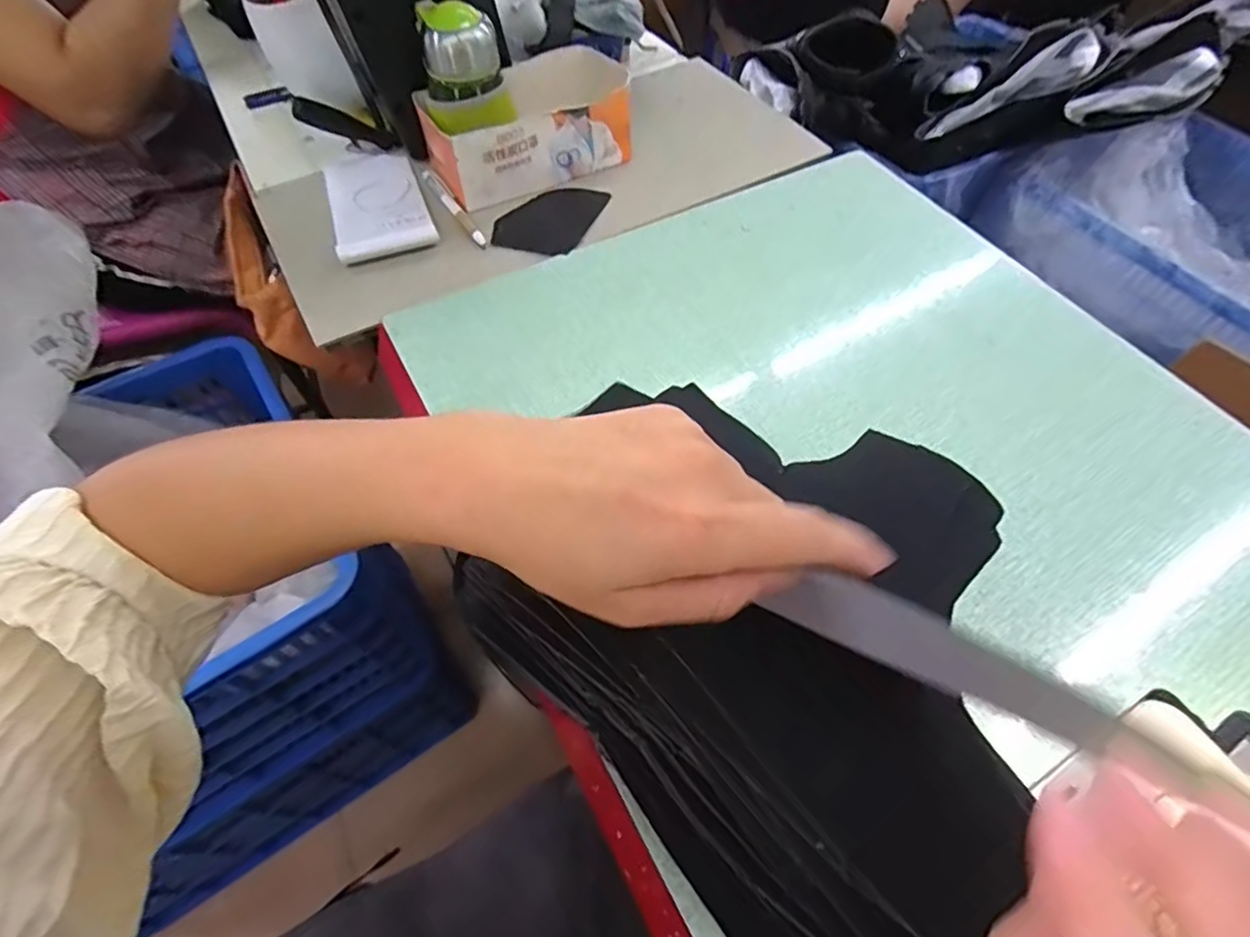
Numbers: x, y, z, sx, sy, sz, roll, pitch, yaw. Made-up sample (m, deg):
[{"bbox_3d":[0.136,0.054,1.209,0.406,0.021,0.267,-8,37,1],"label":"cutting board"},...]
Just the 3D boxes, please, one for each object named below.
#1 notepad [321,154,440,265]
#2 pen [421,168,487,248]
[{"bbox_3d":[-0.237,-0.258,0.565,0.084,0.024,0.165,-20,59,-12],"label":"notepad"},{"bbox_3d":[-0.165,-0.251,0.571,0.014,0.008,0.131,-29,62,-18],"label":"pen"}]

